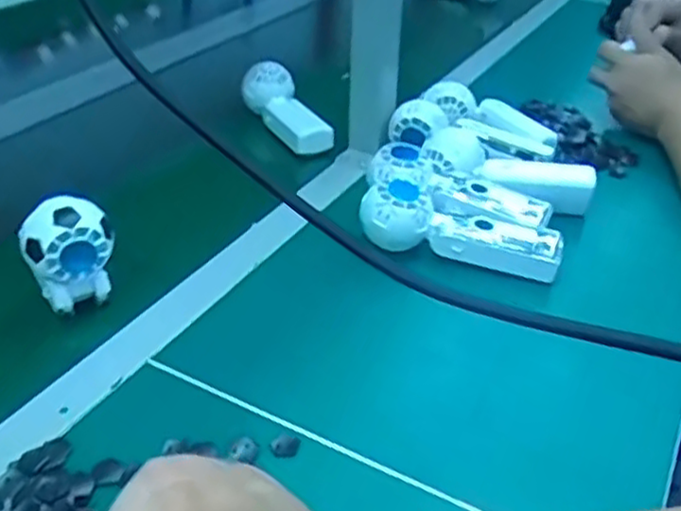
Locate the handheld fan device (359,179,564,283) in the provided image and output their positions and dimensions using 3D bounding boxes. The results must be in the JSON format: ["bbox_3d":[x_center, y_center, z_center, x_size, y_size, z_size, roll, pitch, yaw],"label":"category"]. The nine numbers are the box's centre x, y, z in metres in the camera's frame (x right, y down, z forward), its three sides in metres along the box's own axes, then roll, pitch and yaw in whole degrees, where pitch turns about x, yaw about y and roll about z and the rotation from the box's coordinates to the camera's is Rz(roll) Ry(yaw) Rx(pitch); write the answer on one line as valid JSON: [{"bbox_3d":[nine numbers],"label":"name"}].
[{"bbox_3d":[0.104,-0.024,0.633,0.174,0.053,0.058,13,35,17],"label":"handheld fan device"}]

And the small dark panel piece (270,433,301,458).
[{"bbox_3d":[-0.036,0.122,0.470,0.019,0.005,0.017,5,34,5],"label":"small dark panel piece"}]

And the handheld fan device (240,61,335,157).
[{"bbox_3d":[-0.064,-0.177,0.857,0.064,0.061,0.165,-11,35,-18],"label":"handheld fan device"}]

